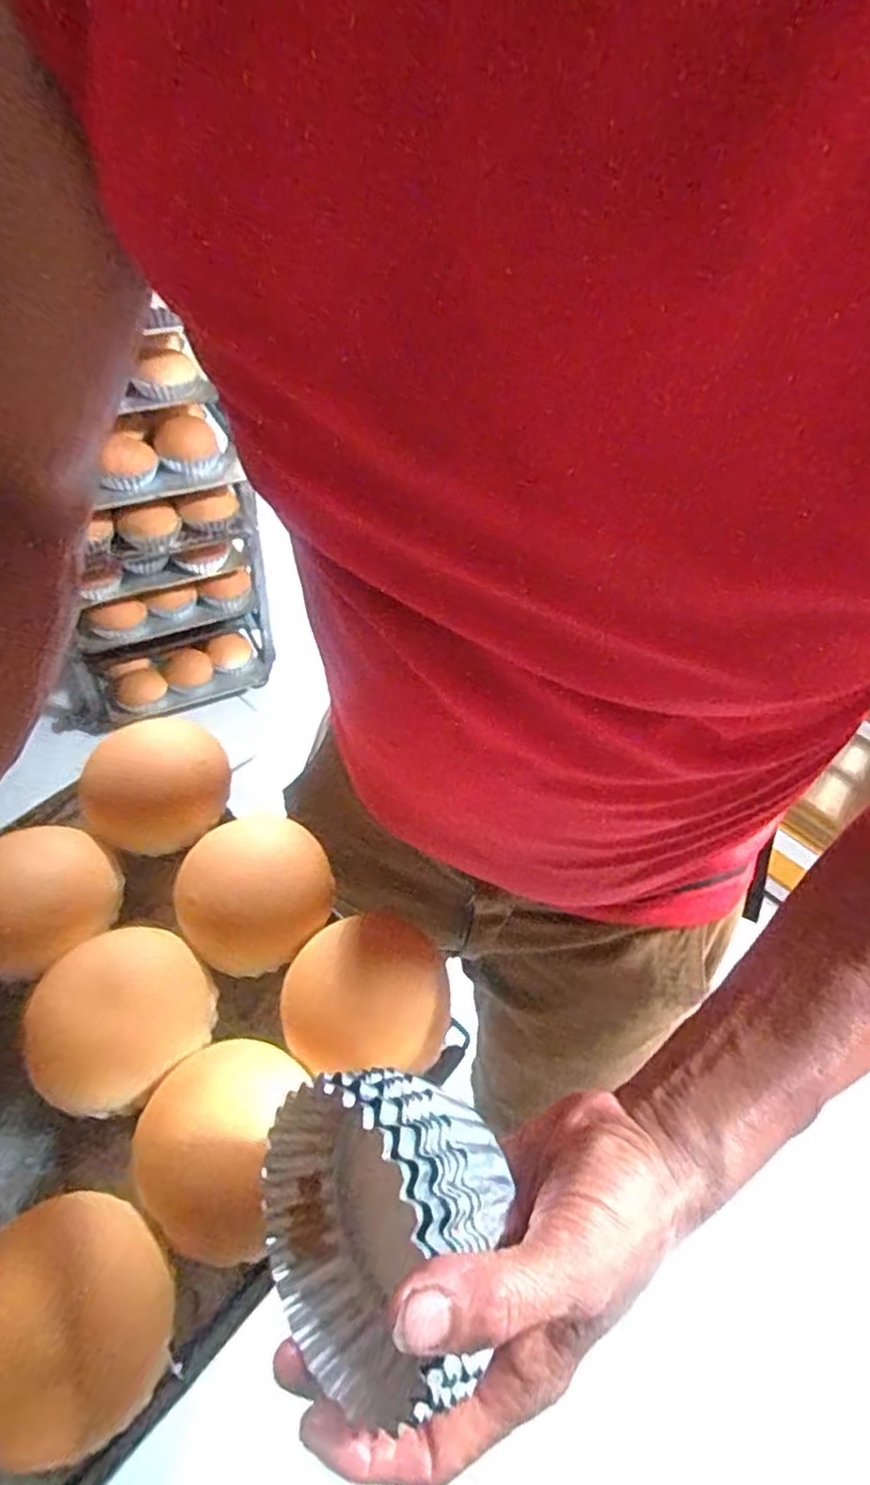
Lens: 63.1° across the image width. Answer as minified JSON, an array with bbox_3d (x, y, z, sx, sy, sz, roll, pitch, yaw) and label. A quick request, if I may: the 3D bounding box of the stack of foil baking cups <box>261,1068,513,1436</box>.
[{"bbox_3d":[-0.018,0.176,0.259,0.047,0.113,0.107,6,35,-39],"label":"stack of foil baking cups"}]

